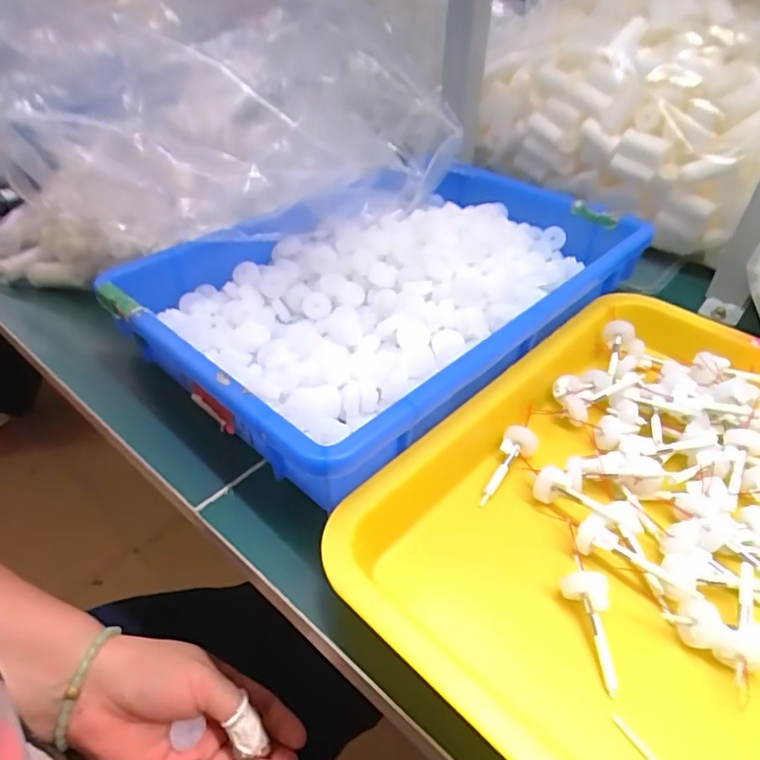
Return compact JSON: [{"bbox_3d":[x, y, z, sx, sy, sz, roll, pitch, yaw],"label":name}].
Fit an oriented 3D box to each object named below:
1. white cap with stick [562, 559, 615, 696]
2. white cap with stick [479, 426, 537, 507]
[{"bbox_3d":[0.096,0.111,0.247,0.017,0.017,0.054,-3,61,-4],"label":"white cap with stick"},{"bbox_3d":[0.073,0.051,0.314,0.018,0.012,0.053,25,60,24],"label":"white cap with stick"}]

